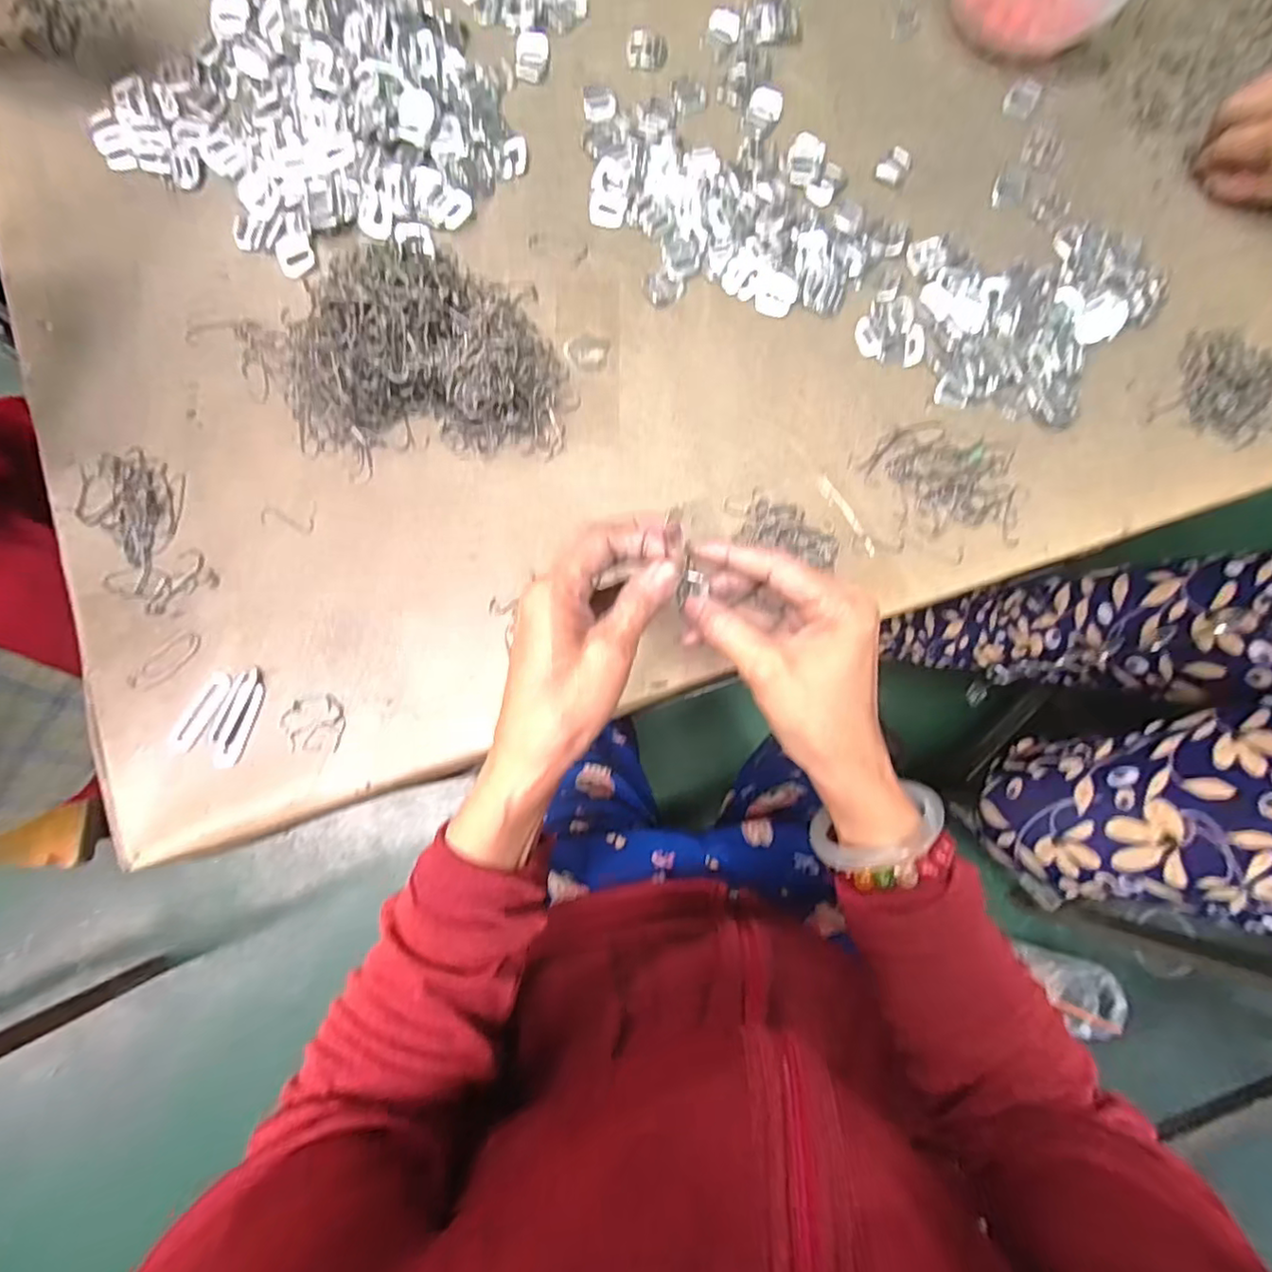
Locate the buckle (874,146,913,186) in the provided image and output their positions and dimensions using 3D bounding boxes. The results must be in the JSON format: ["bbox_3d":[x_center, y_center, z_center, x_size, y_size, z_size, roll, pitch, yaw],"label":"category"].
[{"bbox_3d":[0.203,-0.369,0.486,0.021,0.004,0.030,33,81,5],"label":"buckle"}]

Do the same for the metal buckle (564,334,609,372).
[{"bbox_3d":[-0.036,-0.209,0.456,0.032,0.004,0.027,14,80,1],"label":"metal buckle"}]

